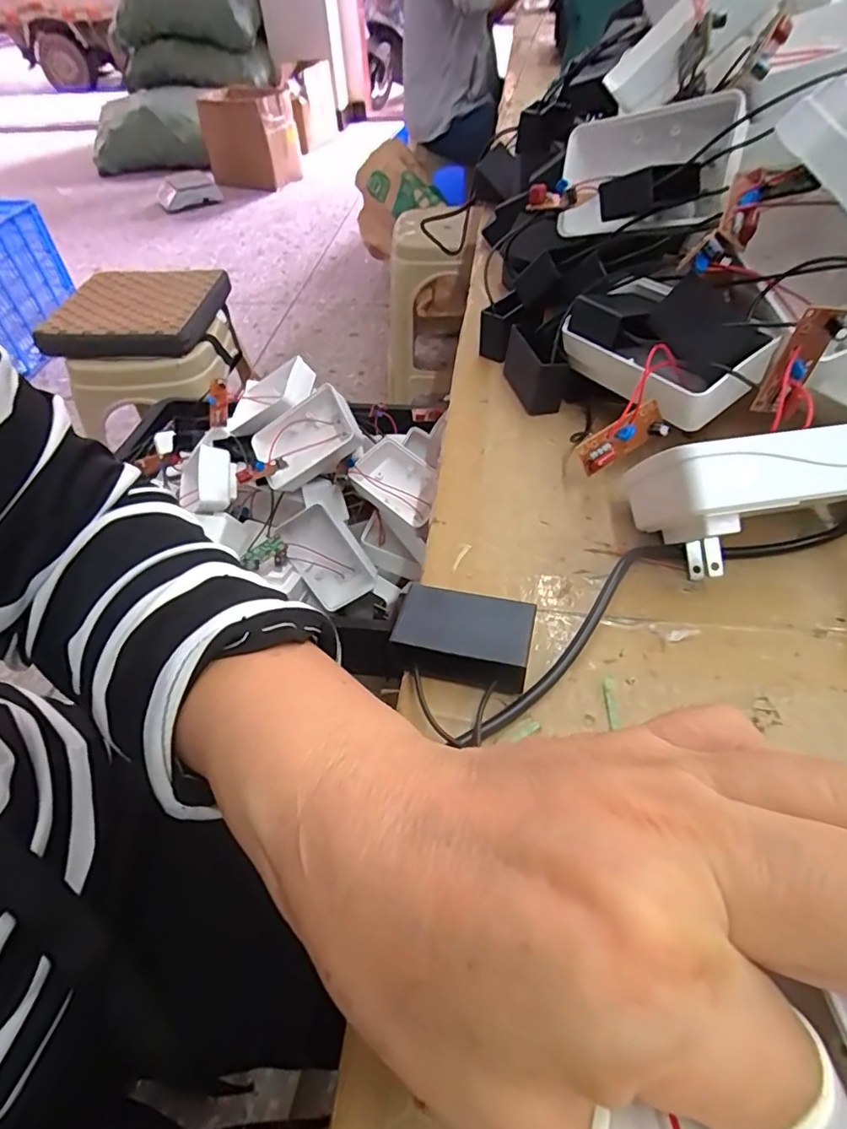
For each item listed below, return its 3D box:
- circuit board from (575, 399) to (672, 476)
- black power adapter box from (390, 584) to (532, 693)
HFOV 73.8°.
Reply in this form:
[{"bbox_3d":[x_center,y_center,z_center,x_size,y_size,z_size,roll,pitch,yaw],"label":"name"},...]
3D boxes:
[{"bbox_3d":[0.091,-0.057,0.258,0.042,0.014,0.015,-31,52,-6],"label":"circuit board"},{"bbox_3d":[0.015,0.028,0.204,0.047,0.021,0.031,11,50,13],"label":"black power adapter box"}]

